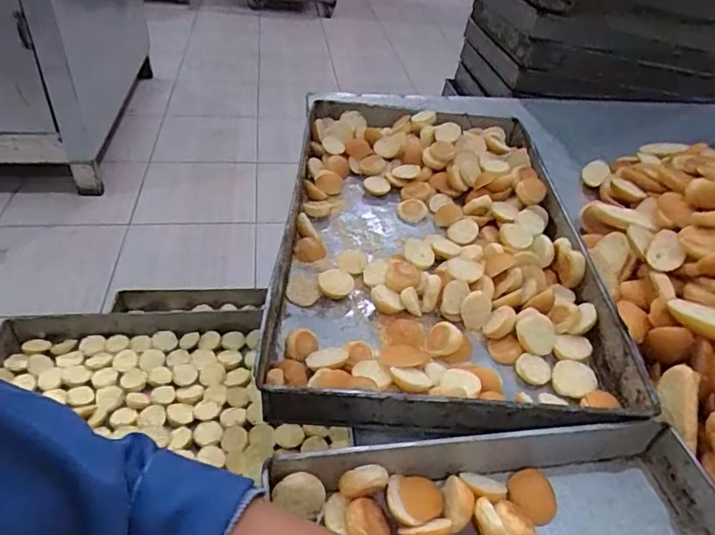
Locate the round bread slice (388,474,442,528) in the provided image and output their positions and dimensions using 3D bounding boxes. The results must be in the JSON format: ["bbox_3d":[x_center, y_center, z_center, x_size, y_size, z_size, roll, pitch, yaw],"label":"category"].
[{"bbox_3d":[0.047,0.192,0.439,0.045,0.012,0.040,1,40,-5],"label":"round bread slice"}]

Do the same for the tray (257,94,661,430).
[{"bbox_3d":[0.096,-0.054,0.712,0.363,0.072,0.606,4,40,-1],"label":"tray"}]

